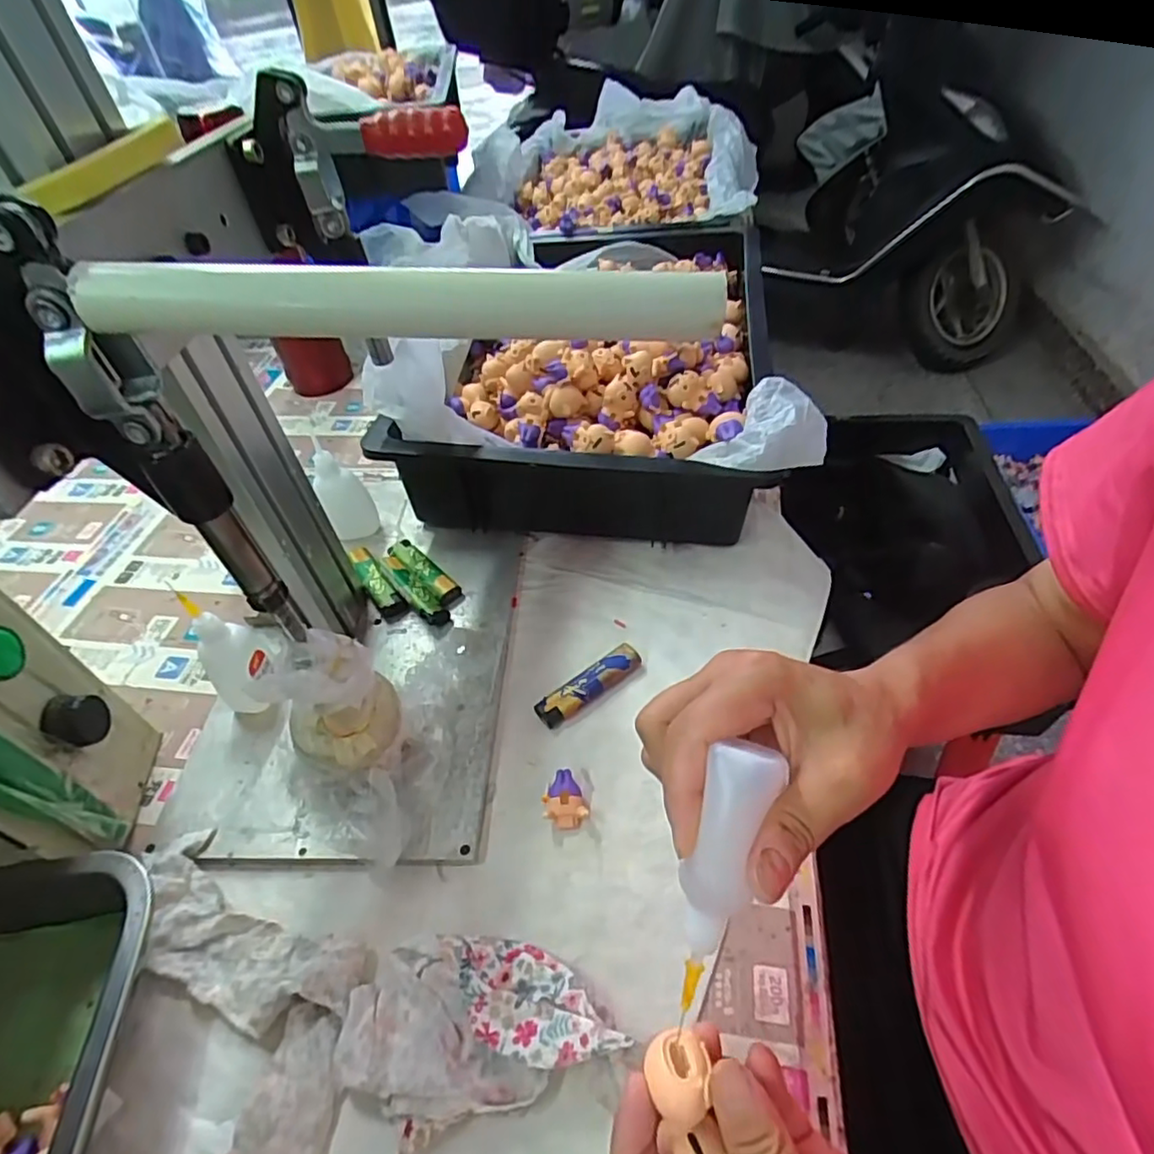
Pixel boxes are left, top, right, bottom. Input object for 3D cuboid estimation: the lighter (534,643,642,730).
[{"bbox_3d":[0.008,0.073,0.433,0.080,0.009,0.021,-32,50,-23],"label":"lighter"}]

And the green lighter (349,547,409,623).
[{"bbox_3d":[-0.161,0.005,0.508,0.019,0.018,0.081,-30,49,-22],"label":"green lighter"}]

